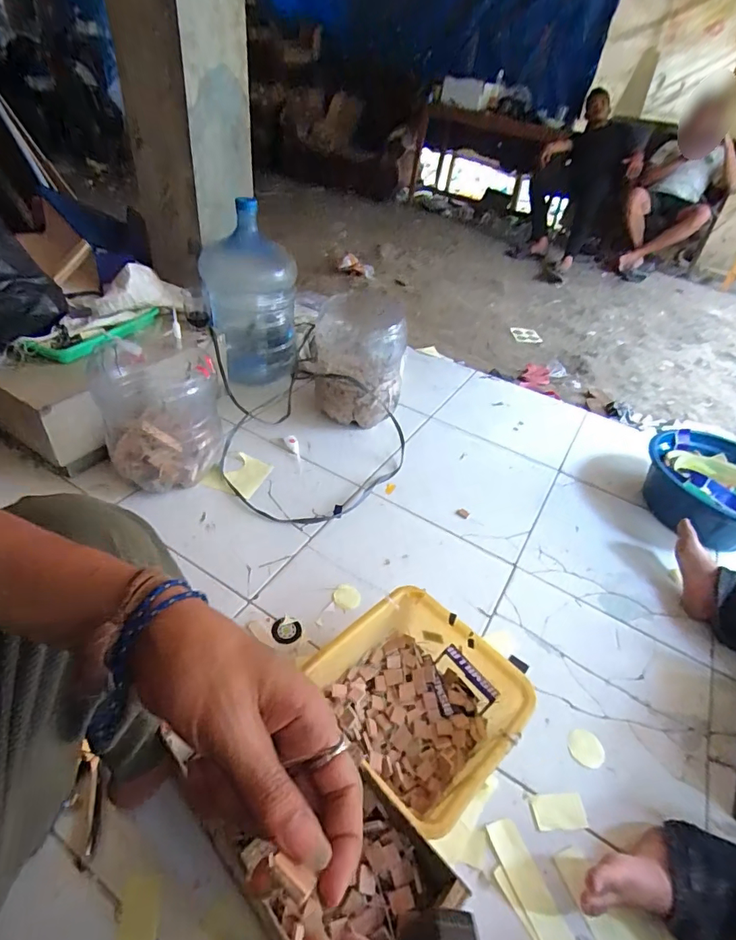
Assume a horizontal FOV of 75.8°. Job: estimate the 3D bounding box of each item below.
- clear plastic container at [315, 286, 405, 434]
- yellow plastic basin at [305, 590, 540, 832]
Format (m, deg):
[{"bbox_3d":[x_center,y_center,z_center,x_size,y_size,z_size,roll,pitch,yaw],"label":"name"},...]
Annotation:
[{"bbox_3d":[-0.036,-0.304,1.345,0.261,0.329,0.231,4,41,-4],"label":"clear plastic container"},{"bbox_3d":[0.076,0.362,0.739,0.247,0.131,0.272,-28,53,-34],"label":"yellow plastic basin"}]

